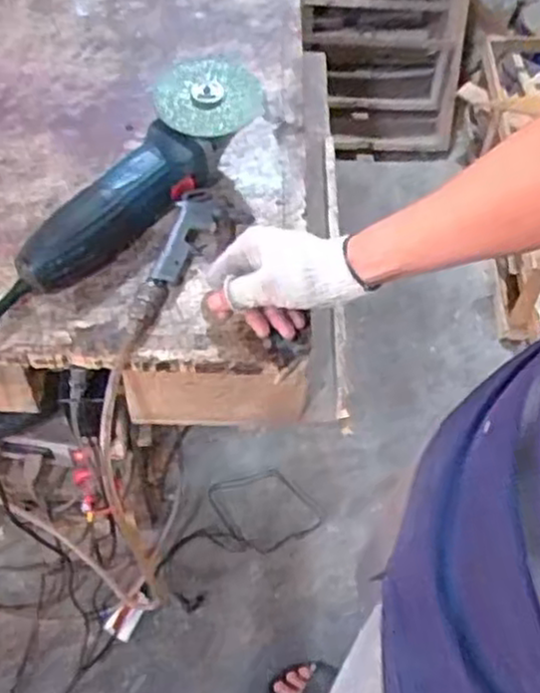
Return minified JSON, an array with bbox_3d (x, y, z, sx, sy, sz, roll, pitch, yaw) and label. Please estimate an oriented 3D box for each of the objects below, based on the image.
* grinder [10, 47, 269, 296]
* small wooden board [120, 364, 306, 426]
[{"bbox_3d":[-0.116,-0.158,0.704,0.083,0.082,0.287,39,80,17],"label":"grinder"},{"bbox_3d":[-0.052,0.048,0.731,0.166,0.117,0.015,-2,60,-6],"label":"small wooden board"}]

